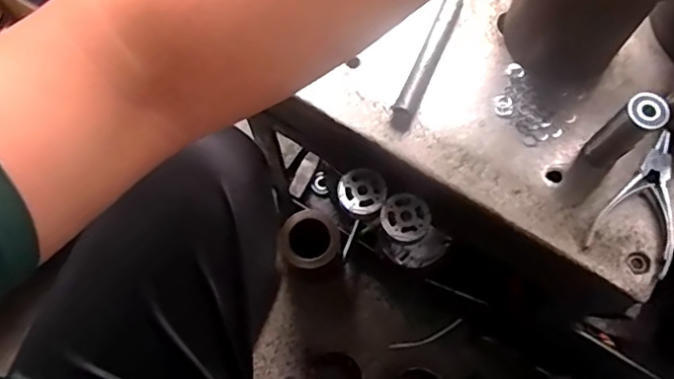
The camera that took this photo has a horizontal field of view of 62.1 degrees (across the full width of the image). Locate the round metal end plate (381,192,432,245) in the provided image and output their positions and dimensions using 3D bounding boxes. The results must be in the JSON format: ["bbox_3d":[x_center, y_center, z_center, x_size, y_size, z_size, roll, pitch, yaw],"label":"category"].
[{"bbox_3d":[0.072,0.029,0.581,0.050,0.014,0.052,0,71,1],"label":"round metal end plate"}]

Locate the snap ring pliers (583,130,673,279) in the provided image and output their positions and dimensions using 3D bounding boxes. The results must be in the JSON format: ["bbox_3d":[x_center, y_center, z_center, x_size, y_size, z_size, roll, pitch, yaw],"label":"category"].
[{"bbox_3d":[0.275,0.005,0.510,0.069,0.016,0.128,19,73,8],"label":"snap ring pliers"}]

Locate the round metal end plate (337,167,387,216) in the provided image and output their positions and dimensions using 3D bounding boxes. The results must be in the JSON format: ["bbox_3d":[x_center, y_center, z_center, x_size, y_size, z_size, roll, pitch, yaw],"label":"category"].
[{"bbox_3d":[0.026,0.002,0.589,0.050,0.007,0.049,0,71,1],"label":"round metal end plate"}]

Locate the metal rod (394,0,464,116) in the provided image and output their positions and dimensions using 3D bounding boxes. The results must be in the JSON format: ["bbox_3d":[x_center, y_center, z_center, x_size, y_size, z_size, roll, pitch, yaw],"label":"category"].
[{"bbox_3d":[0.094,-0.136,0.558,0.018,0.024,0.138,24,73,9],"label":"metal rod"}]

